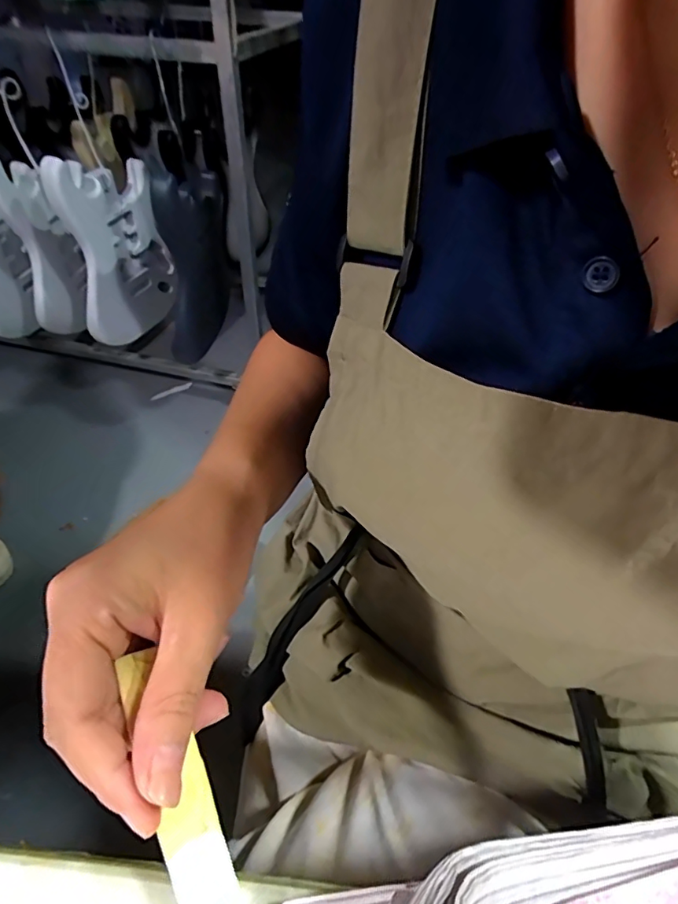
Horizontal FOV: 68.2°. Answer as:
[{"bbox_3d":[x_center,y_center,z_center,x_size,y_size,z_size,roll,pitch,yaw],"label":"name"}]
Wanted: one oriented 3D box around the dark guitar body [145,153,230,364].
[{"bbox_3d":[-0.309,-0.419,1.112,0.047,0.416,0.264,16,46,8],"label":"dark guitar body"}]

